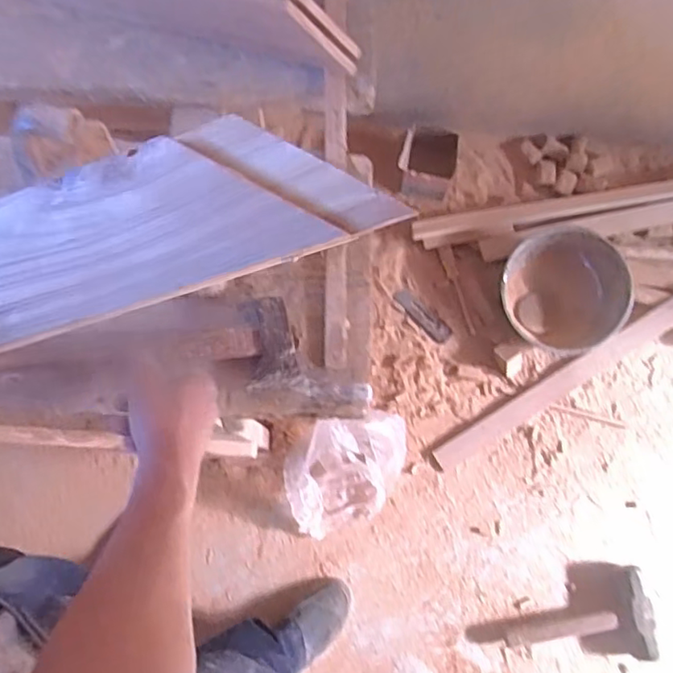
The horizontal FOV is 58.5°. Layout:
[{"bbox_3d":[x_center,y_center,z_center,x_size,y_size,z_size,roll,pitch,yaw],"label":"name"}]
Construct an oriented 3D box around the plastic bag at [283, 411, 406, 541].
[{"bbox_3d":[0.020,0.277,1.204,0.248,0.171,0.208,-10,75,-3],"label":"plastic bag"}]

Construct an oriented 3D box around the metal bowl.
[{"bbox_3d":[0.501,-0.098,1.324,0.257,0.091,0.263,0,75,0],"label":"metal bowl"}]

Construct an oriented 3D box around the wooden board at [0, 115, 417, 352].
[{"bbox_3d":[-0.320,0.002,0.380,0.710,0.017,0.082,-16,94,13],"label":"wooden board"}]

